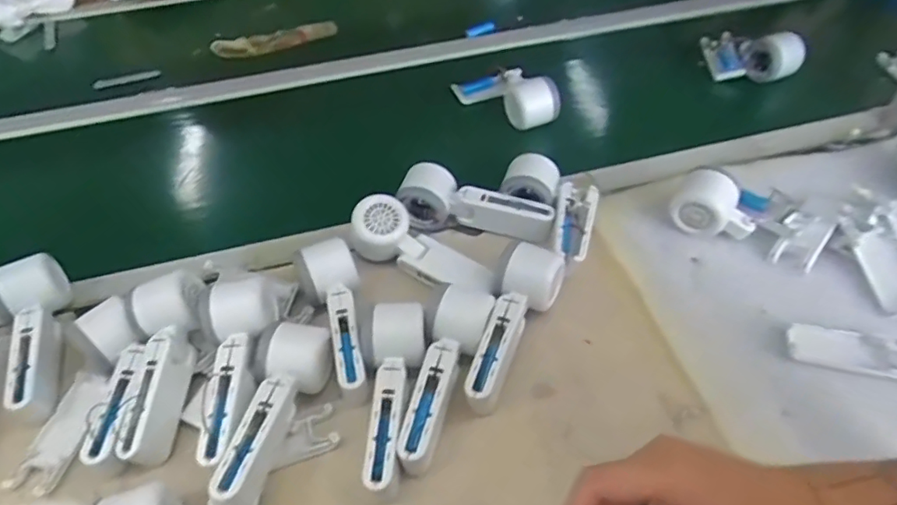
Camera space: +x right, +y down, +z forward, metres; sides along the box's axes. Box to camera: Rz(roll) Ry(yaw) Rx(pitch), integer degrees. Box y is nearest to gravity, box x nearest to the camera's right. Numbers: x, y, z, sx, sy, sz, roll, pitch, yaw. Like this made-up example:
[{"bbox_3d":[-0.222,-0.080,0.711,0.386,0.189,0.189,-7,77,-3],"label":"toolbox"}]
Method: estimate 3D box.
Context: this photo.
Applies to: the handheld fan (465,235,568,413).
[{"bbox_3d":[0.059,0.064,0.513,0.056,0.052,0.164,17,52,16],"label":"handheld fan"}]

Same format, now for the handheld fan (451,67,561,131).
[{"bbox_3d":[0.084,-0.216,0.759,0.070,0.058,0.160,-32,41,-24],"label":"handheld fan"}]

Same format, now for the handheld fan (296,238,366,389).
[{"bbox_3d":[-0.099,0.055,0.531,0.052,0.050,0.159,-20,51,-14],"label":"handheld fan"}]

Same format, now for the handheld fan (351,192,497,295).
[{"bbox_3d":[-0.023,-0.002,0.570,0.159,0.057,0.053,24,54,21],"label":"handheld fan"}]

